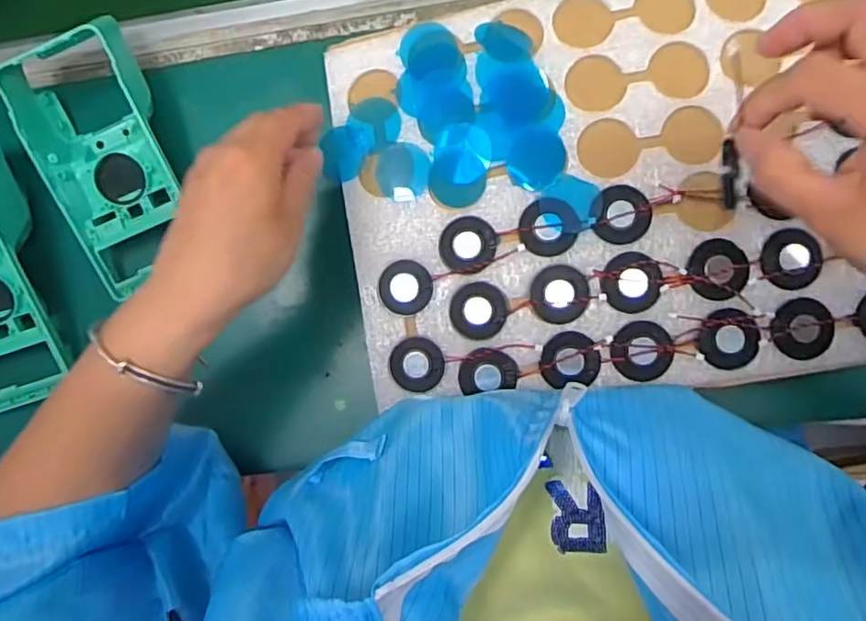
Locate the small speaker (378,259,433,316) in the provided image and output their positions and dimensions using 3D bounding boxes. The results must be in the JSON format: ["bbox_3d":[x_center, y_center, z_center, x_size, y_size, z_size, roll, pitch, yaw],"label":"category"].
[{"bbox_3d":[-0.016,-0.014,0.366,0.032,0.004,0.032,0,87,6],"label":"small speaker"}]

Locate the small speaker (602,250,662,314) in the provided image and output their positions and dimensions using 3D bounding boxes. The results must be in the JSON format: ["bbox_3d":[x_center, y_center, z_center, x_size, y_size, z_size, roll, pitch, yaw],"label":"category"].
[{"bbox_3d":[0.114,-0.016,0.345,0.032,0.004,0.034,0,87,6],"label":"small speaker"}]

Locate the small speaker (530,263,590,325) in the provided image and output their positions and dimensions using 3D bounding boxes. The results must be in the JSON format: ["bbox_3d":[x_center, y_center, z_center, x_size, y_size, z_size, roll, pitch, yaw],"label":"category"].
[{"bbox_3d":[0.073,-0.009,0.351,0.031,0.004,0.033,0,87,6],"label":"small speaker"}]

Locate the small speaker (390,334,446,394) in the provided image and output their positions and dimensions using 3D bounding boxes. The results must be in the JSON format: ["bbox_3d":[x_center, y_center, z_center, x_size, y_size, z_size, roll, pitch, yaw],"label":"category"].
[{"bbox_3d":[-0.009,0.033,0.367,0.032,0.004,0.032,-6,86,6],"label":"small speaker"}]

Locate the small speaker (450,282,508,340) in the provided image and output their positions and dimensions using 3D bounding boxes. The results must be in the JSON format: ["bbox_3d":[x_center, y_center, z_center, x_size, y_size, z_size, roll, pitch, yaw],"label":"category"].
[{"bbox_3d":[0.027,0.000,0.358,0.033,0.004,0.033,0,87,6],"label":"small speaker"}]

